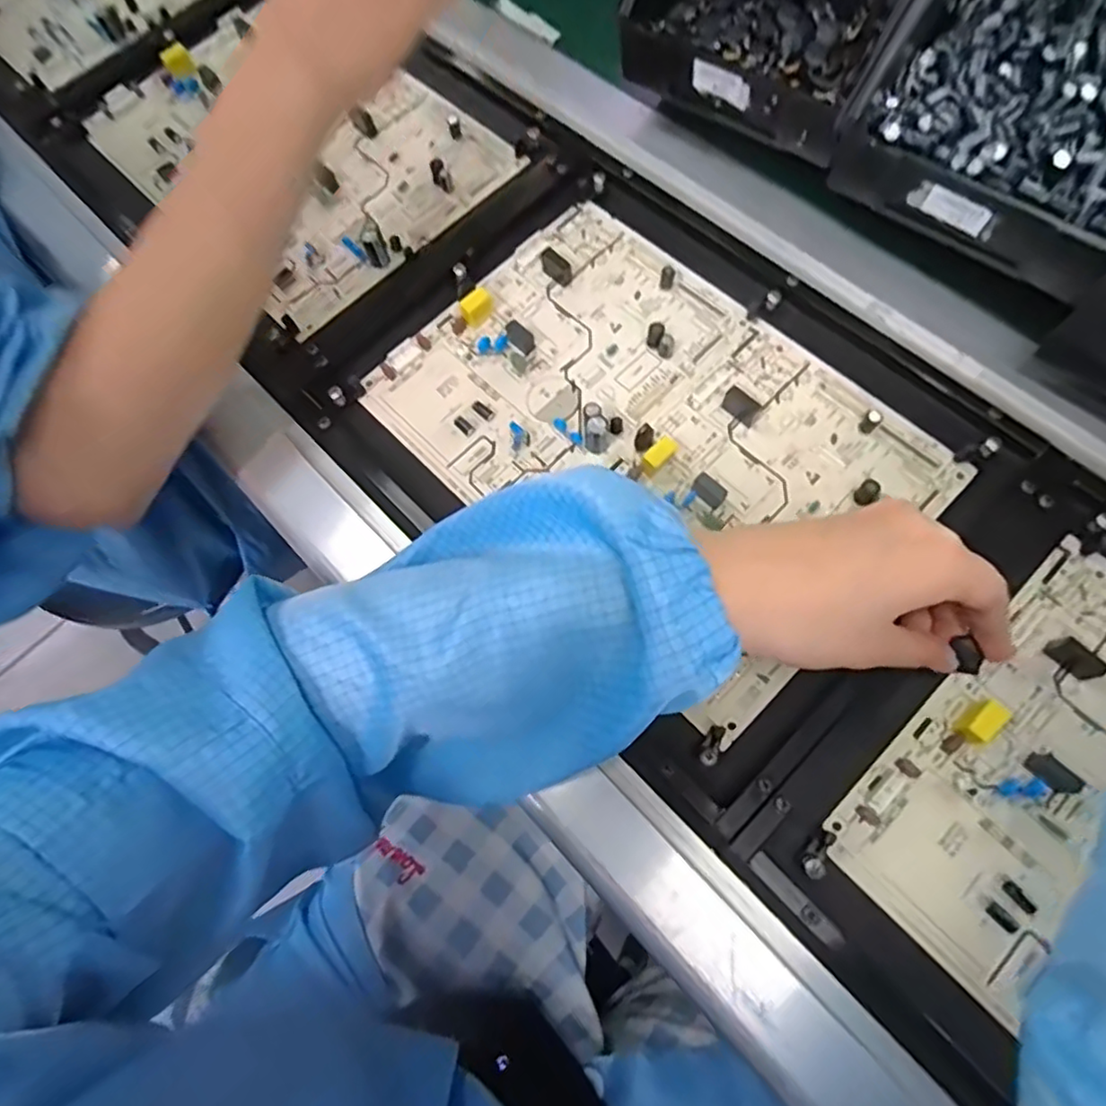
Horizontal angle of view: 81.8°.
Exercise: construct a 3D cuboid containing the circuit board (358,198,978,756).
[{"bbox_3d":[0.052,-0.069,0.356,0.194,0.027,0.281,-44,72,-11],"label":"circuit board"}]

